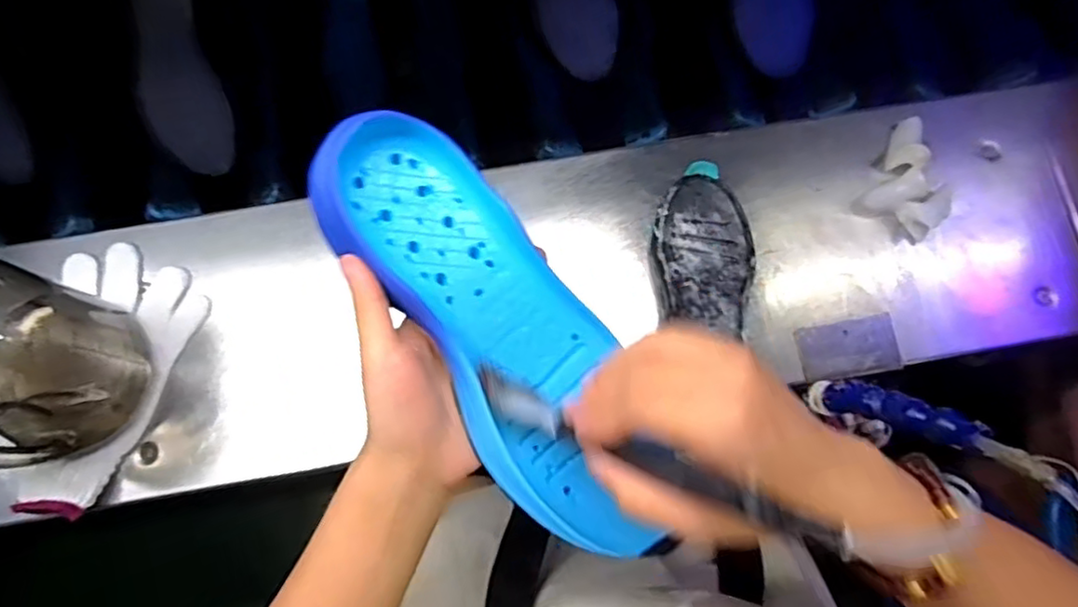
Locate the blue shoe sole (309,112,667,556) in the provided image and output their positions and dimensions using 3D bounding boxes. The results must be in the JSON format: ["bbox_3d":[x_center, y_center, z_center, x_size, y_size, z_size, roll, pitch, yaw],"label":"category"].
[{"bbox_3d":[-0.018,0.013,0.328,0.093,0.040,0.249,-31,92,-8],"label":"blue shoe sole"}]

